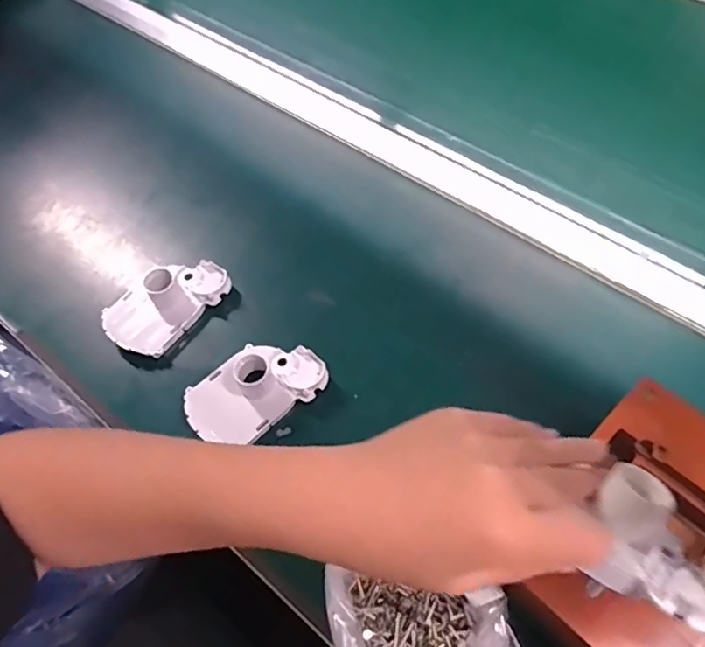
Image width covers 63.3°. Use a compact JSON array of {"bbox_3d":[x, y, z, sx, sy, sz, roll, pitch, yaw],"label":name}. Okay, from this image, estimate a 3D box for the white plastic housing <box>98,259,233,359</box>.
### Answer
[{"bbox_3d":[-0.161,-0.022,0.487,0.065,0.032,0.102,37,68,22],"label":"white plastic housing"}]

